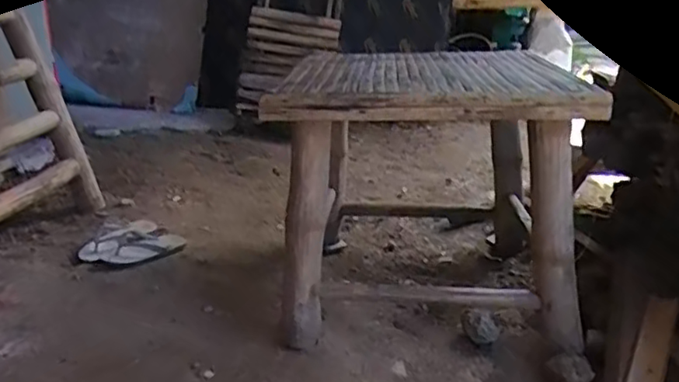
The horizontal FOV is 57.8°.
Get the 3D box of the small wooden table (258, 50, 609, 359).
[{"bbox_3d":[0.212,-0.030,1.511,0.622,0.563,0.795,1,22,7],"label":"small wooden table"}]

